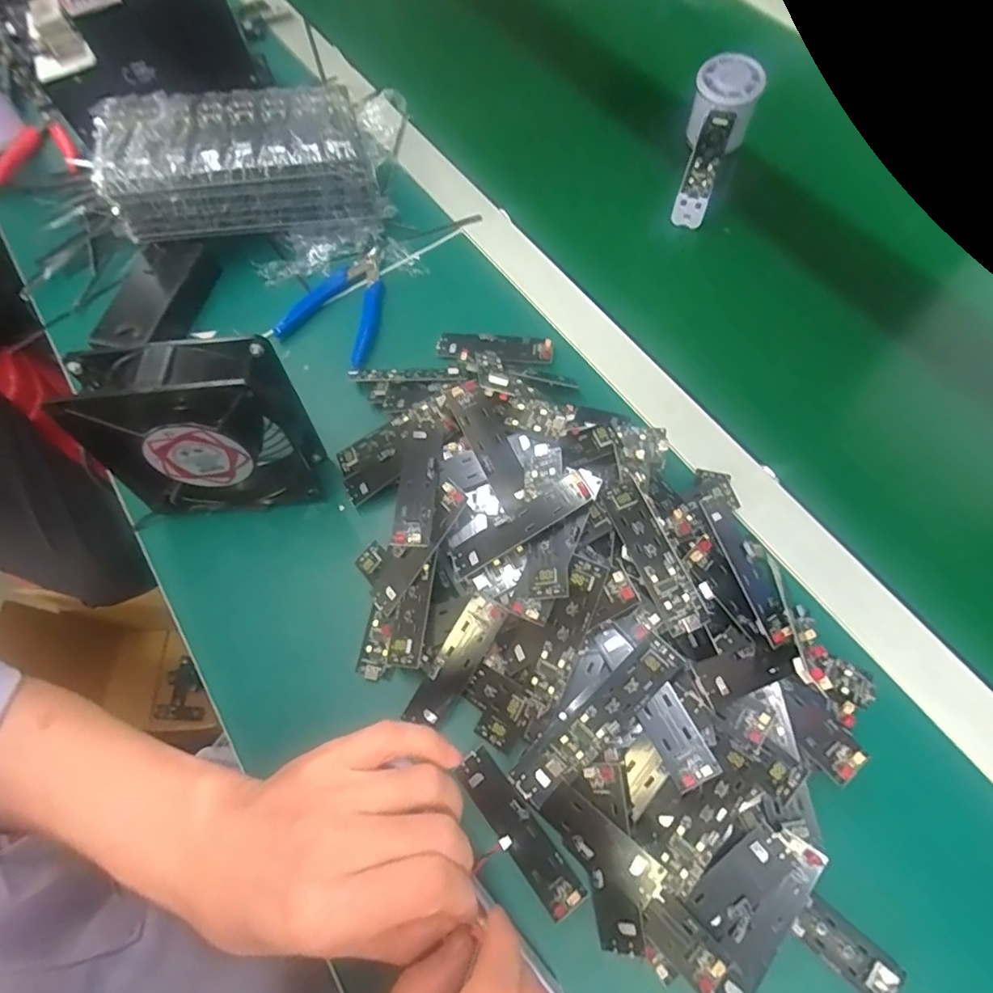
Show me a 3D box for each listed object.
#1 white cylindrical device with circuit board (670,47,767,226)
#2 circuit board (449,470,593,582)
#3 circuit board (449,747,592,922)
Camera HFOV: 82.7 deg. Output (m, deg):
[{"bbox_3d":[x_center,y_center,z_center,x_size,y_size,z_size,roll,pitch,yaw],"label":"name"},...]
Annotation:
[{"bbox_3d":[0.189,-0.311,0.504,0.056,0.051,0.160,19,83,11],"label":"white cylindrical device with circuit board"},{"bbox_3d":[0.013,0.017,0.330,0.090,0.010,0.022,-33,68,6],"label":"circuit board"},{"bbox_3d":[0.011,0.183,0.309,0.023,0.006,0.090,-37,70,-12],"label":"circuit board"}]

